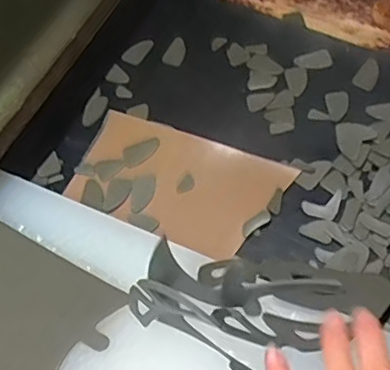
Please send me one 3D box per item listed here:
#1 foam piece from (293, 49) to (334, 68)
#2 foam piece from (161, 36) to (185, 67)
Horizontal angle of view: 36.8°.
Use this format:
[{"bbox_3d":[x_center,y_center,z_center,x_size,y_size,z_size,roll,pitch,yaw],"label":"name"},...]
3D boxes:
[{"bbox_3d":[0.122,-0.129,0.605,0.037,0.005,0.021,-6,59,-4],"label":"foam piece"},{"bbox_3d":[-0.019,-0.141,0.624,0.022,0.004,0.033,28,78,16],"label":"foam piece"}]

